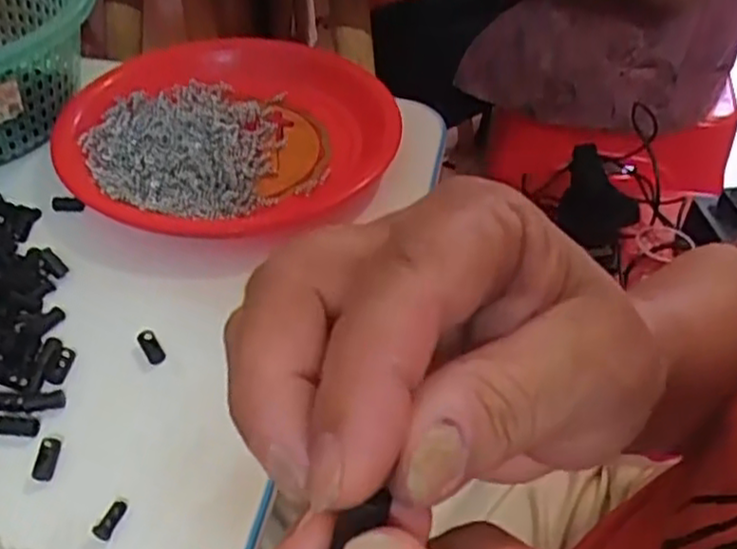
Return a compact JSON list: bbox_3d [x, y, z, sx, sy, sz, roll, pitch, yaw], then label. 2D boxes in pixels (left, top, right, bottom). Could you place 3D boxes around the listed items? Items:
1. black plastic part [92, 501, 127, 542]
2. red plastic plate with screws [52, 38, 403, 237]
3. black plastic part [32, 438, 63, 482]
[{"bbox_3d":[-0.111,0.106,0.309,0.007,0.006,0.017,19,46,16],"label":"black plastic part"},{"bbox_3d":[-0.092,-0.102,0.490,0.211,0.037,0.214,1,44,-1],"label":"red plastic plate with screws"},{"bbox_3d":[-0.147,0.084,0.327,0.010,0.004,0.020,0,44,-3],"label":"black plastic part"}]

